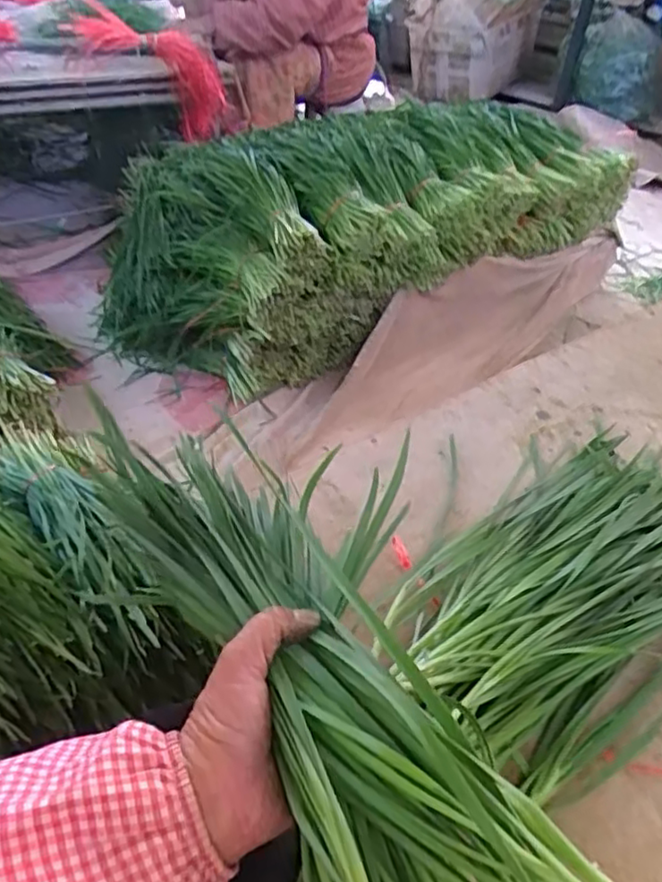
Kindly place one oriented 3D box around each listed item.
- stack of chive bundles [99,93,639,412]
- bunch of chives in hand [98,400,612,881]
[{"bbox_3d":[0.071,-0.529,1.500,1.241,0.395,0.626,-20,44,-9],"label":"stack of chive bundles"},{"bbox_3d":[-0.008,0.116,0.344,0.125,0.074,0.404,-16,45,-23],"label":"bunch of chives in hand"}]

